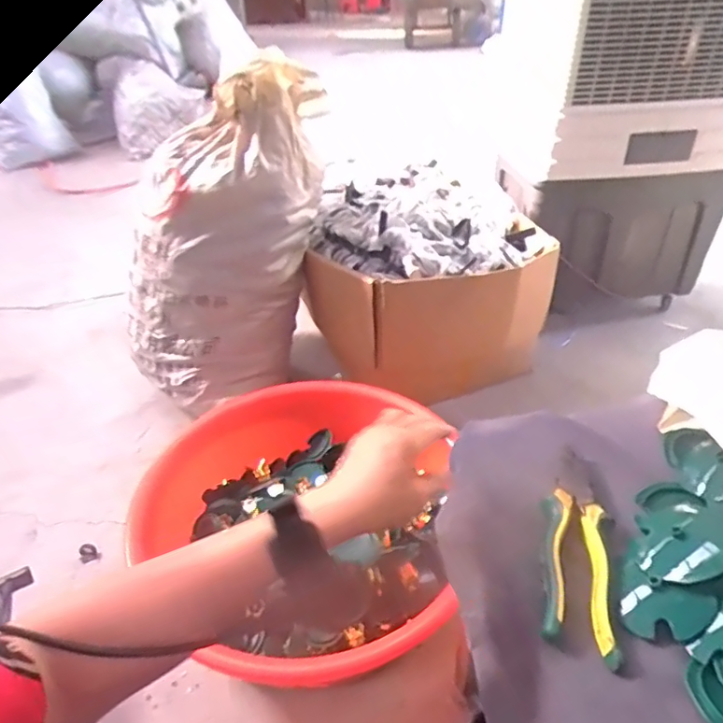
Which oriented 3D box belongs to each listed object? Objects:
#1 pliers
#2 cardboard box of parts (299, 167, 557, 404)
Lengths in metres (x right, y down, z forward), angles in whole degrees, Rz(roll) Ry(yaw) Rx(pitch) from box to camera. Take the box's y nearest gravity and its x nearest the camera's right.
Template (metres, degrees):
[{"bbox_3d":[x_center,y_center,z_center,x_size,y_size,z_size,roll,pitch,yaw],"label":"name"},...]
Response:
[{"bbox_3d":[0.184,0.154,0.471,0.055,0.027,0.193,12,43,10],"label":"pliers"},{"bbox_3d":[0.131,-0.225,1.435,0.541,0.381,0.569,-8,38,-7],"label":"cardboard box of parts"}]

